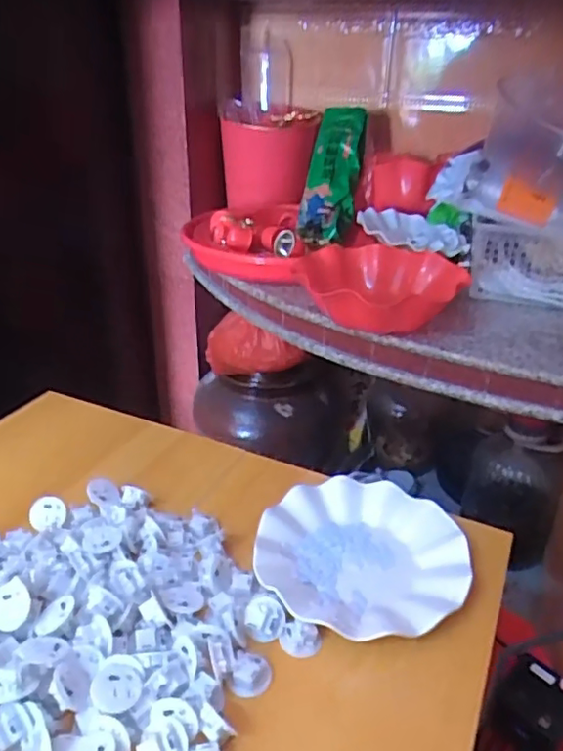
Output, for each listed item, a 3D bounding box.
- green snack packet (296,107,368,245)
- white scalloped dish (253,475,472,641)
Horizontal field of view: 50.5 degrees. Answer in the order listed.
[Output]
[{"bbox_3d":[0.092,-0.354,1.052,0.083,0.073,0.286,9,73,13],"label":"green snack packet"},{"bbox_3d":[0.074,0.159,0.541,0.182,0.020,0.181,2,29,-1],"label":"white scalloped dish"}]

